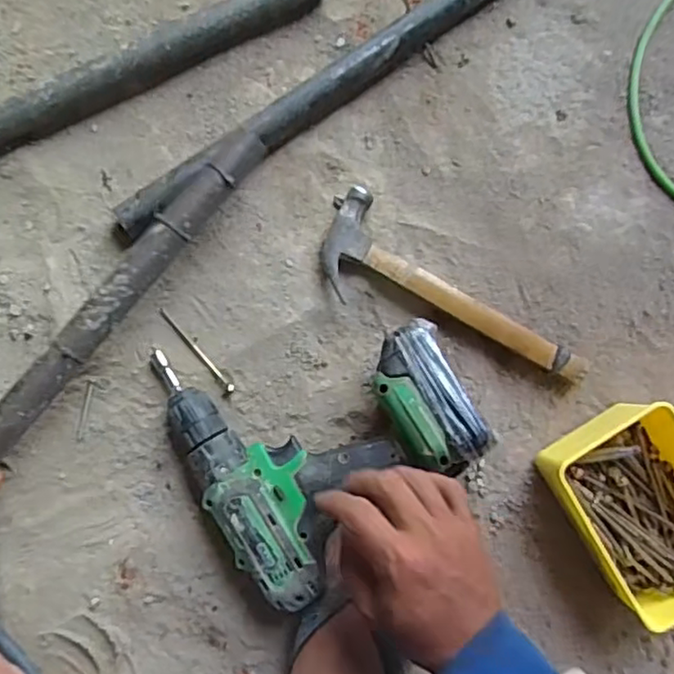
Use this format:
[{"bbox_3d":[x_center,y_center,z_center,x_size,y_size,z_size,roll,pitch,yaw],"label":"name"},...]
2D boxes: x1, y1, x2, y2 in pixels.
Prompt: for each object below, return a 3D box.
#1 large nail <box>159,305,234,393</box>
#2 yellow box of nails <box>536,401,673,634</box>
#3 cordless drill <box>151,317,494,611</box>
[{"bbox_3d":[-0.122,0.012,0.563,0.007,0.004,0.093,-42,89,-9],"label":"large nail"},{"bbox_3d":[0.252,0.141,0.547,0.112,0.074,0.159,-30,88,-9],"label":"yellow box of nails"},{"bbox_3d":[-0.013,0.070,0.521,0.219,0.065,0.212,-31,87,-5],"label":"cordless drill"}]

